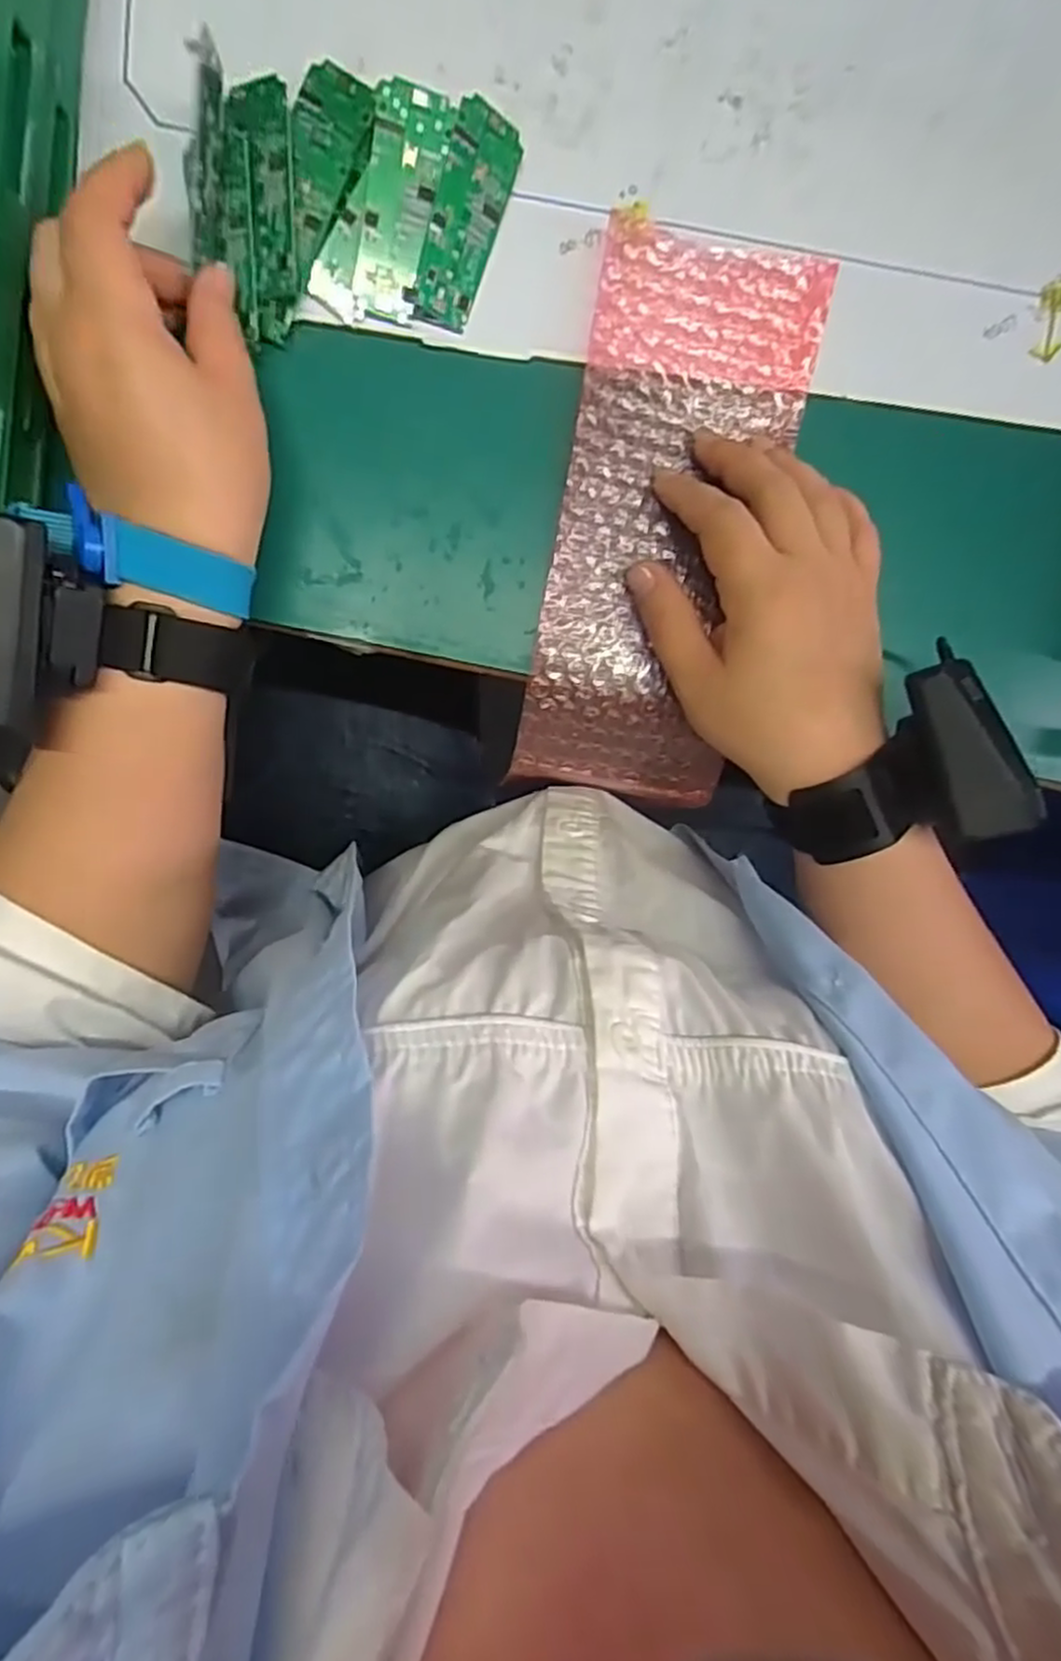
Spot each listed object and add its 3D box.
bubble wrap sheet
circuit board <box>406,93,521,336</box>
[{"bbox_3d":[0.058,-0.128,0.323,0.096,0.017,0.230,12,102,-6],"label":"bubble wrap sheet"},{"bbox_3d":[-0.026,-0.241,0.292,0.029,0.008,0.075,10,104,-35],"label":"circuit board"}]

